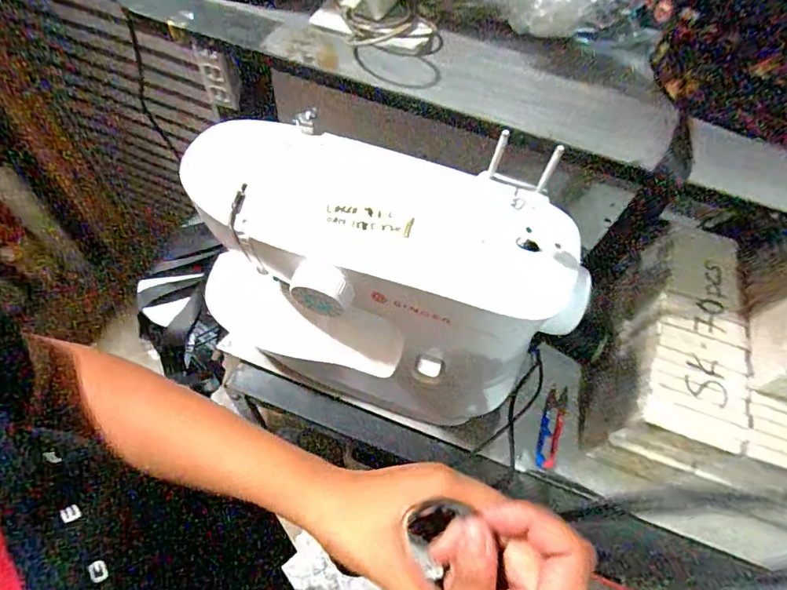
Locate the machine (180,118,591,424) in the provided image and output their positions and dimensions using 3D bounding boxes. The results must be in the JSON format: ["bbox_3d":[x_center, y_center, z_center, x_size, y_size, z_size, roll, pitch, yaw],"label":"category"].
[{"bbox_3d":[-0.025,-0.007,0.475,0.348,0.261,0.150,13,60,3],"label":"machine"}]

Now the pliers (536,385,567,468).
[{"bbox_3d":[0.189,0.158,0.564,0.023,0.007,0.095,15,75,8],"label":"pliers"}]

